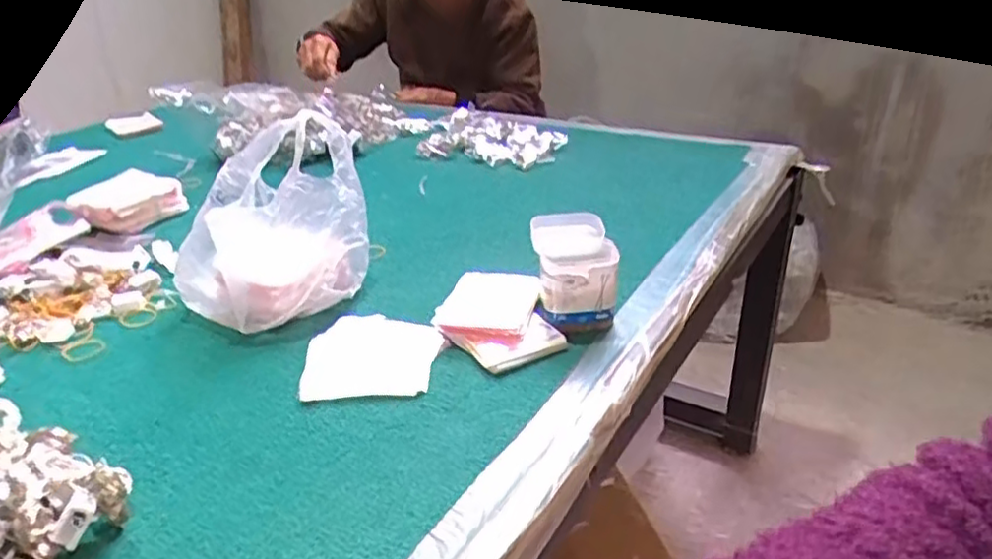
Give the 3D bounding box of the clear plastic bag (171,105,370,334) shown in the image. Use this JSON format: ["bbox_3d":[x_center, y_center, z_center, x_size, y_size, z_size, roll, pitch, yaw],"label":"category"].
[{"bbox_3d":[-0.214,-0.051,0.630,0.151,0.157,0.144,6,29,13],"label":"clear plastic bag"}]

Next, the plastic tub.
[{"bbox_3d":[0.069,-0.005,0.616,0.066,0.079,0.092,-2,28,-2],"label":"plastic tub"}]

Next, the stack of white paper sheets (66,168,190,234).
[{"bbox_3d":[-0.454,-0.095,0.845,0.089,0.047,0.117,20,35,34],"label":"stack of white paper sheets"}]

